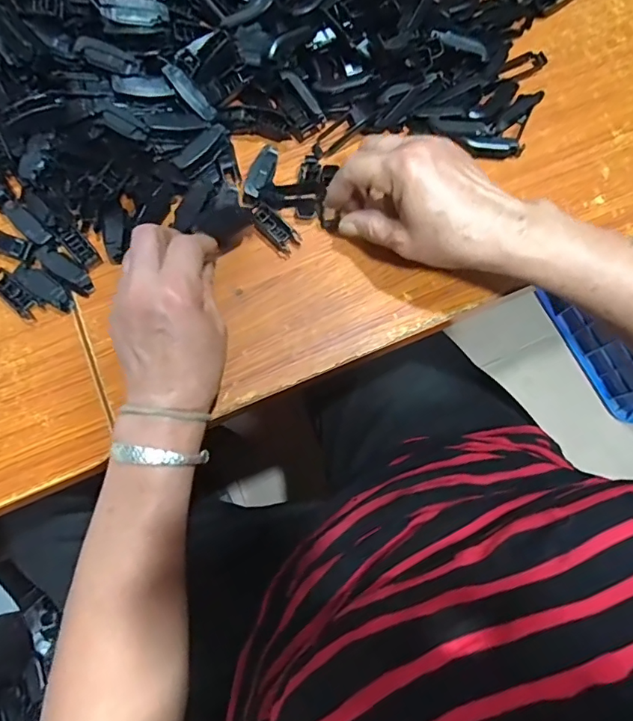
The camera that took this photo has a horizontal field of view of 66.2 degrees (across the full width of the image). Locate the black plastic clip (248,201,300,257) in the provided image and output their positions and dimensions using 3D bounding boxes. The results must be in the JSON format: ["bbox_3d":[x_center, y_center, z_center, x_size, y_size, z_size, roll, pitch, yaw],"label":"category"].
[{"bbox_3d":[-0.034,-0.107,0.388,0.046,0.014,0.018,45,80,-3],"label":"black plastic clip"}]

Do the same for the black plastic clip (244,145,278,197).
[{"bbox_3d":[-0.045,-0.155,0.395,0.019,0.004,0.047,17,77,4],"label":"black plastic clip"}]

